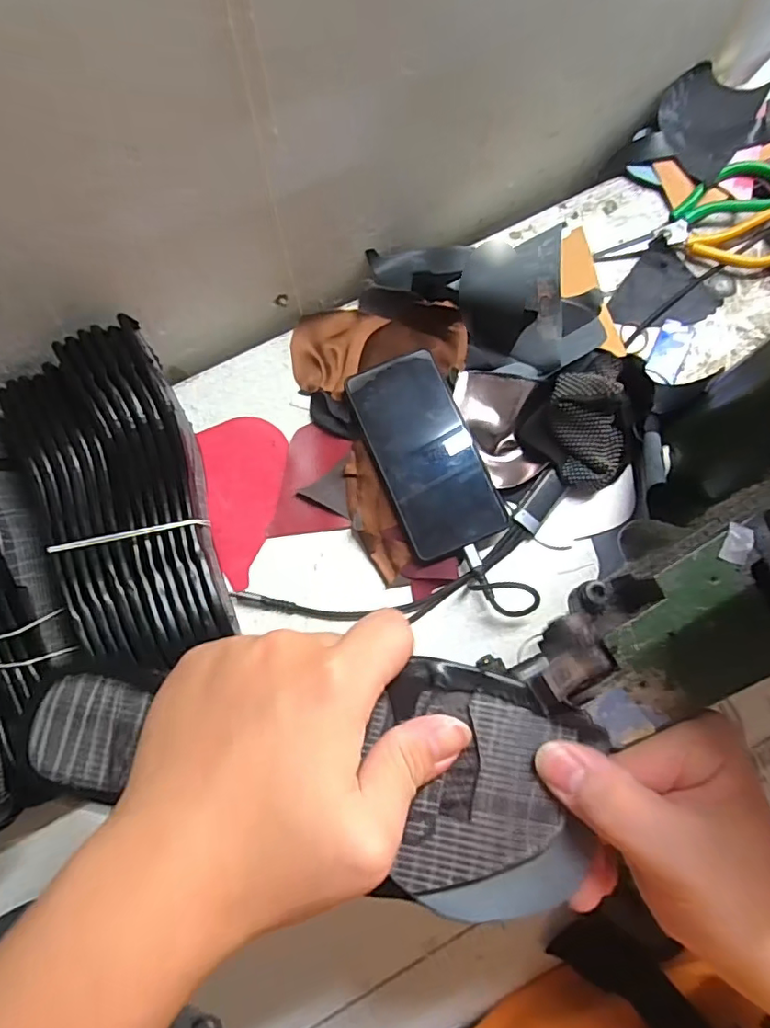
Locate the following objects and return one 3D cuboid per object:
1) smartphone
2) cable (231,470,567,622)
[{"bbox_3d":[0.031,-0.050,0.426,0.076,0.005,0.159,-22,78,-1],"label":"smartphone"},{"bbox_3d":[0.029,0.055,0.409,0.266,0.025,0.091,-22,77,-5],"label":"cable"}]

